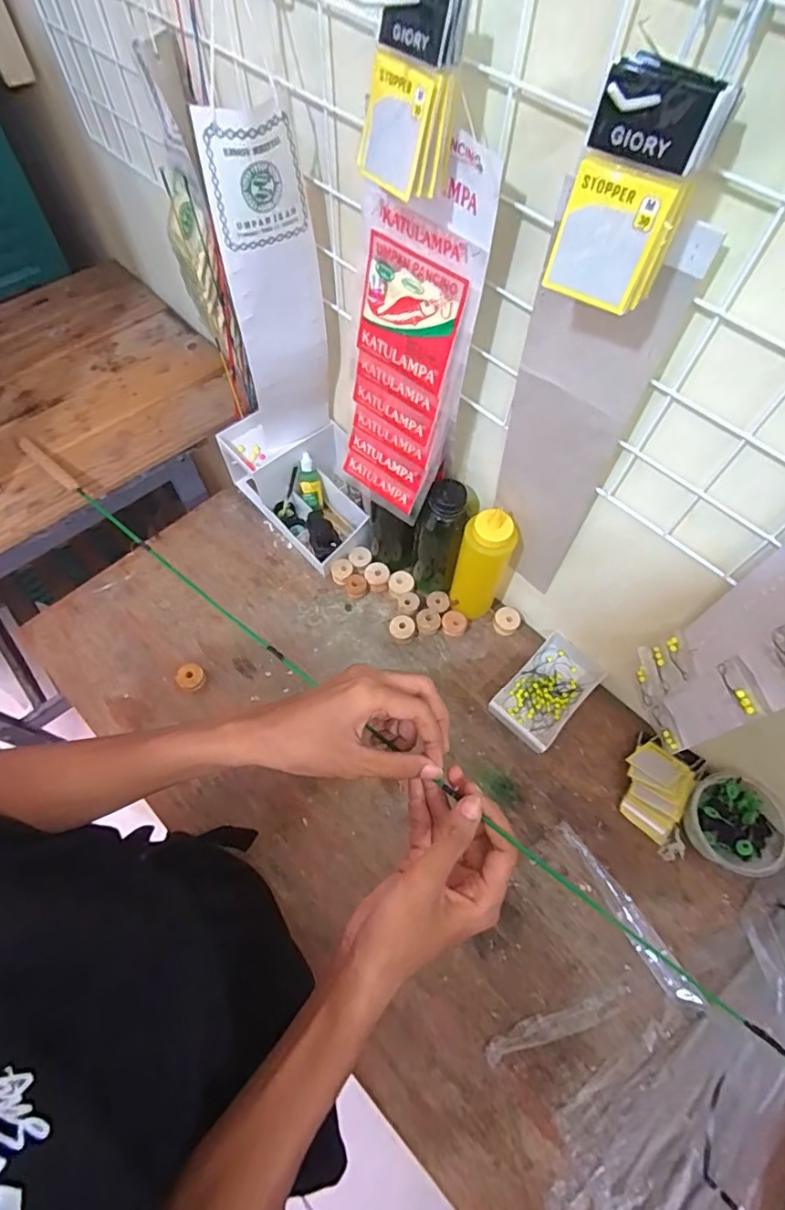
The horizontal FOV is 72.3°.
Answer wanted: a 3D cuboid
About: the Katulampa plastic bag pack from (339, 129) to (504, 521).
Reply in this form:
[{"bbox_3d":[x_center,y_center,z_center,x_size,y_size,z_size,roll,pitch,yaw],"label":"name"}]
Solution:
[{"bbox_3d":[0.012,-0.222,0.496,0.110,0.332,0.019,35,58,15],"label":"Katulampa plastic bag pack"}]

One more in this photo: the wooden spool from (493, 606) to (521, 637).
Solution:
[{"bbox_3d":[0.156,0.021,0.730,0.034,0.022,0.036,1,63,-1],"label":"wooden spool"}]

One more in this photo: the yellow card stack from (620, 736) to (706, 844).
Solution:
[{"bbox_3d":[0.307,0.207,0.621,0.081,0.047,0.115,26,65,11],"label":"yellow card stack"}]

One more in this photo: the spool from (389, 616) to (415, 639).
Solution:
[{"bbox_3d":[0.013,0.032,0.721,0.032,0.021,0.033,1,63,-1],"label":"spool"}]

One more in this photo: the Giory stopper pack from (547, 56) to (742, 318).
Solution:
[{"bbox_3d":[0.121,-0.210,0.276,0.058,0.095,0.034,25,65,11],"label":"Giory stopper pack"}]

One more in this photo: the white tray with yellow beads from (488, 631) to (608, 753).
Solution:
[{"bbox_3d":[0.198,0.110,0.683,0.083,0.032,0.147,42,69,18],"label":"white tray with yellow beads"}]

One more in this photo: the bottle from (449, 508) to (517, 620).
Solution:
[{"bbox_3d":[0.108,-0.046,0.665,0.065,0.183,0.052,20,64,9],"label":"bottle"}]

